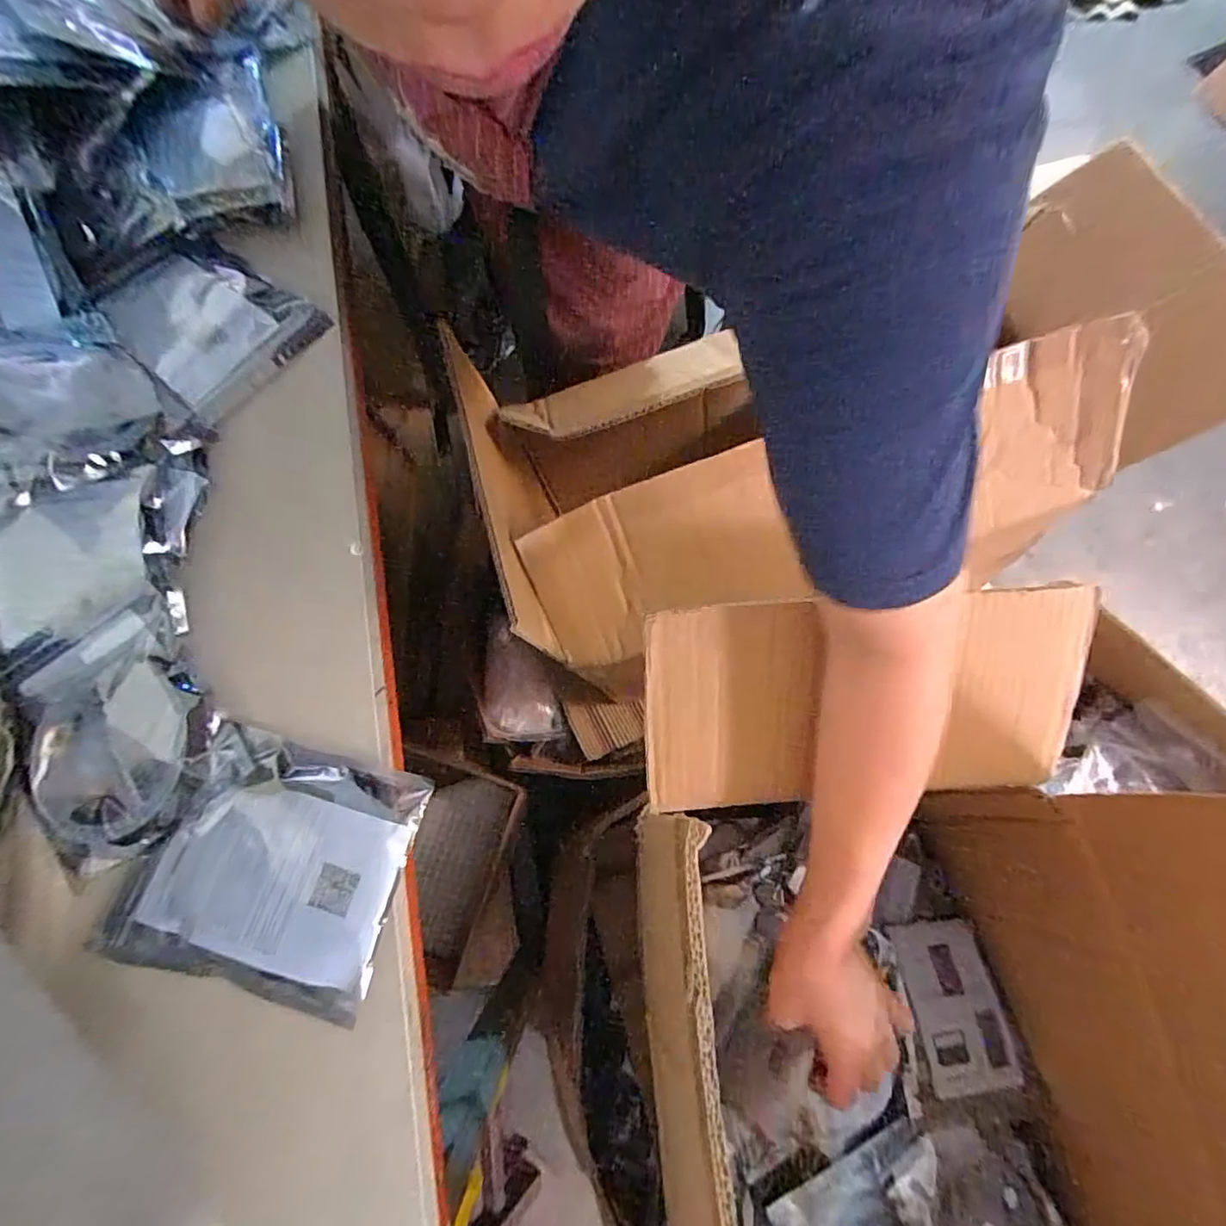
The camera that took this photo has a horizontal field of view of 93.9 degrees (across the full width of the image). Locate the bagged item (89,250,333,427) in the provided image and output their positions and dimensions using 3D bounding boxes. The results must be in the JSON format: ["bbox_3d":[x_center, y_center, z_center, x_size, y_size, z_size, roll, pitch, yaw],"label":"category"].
[{"bbox_3d":[-0.300,-0.215,0.420,0.129,0.021,0.113,35,76,9],"label":"bagged item"}]

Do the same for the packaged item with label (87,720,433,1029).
[{"bbox_3d":[-0.190,0.137,0.316,0.143,0.016,0.122,14,73,3],"label":"packaged item with label"}]

